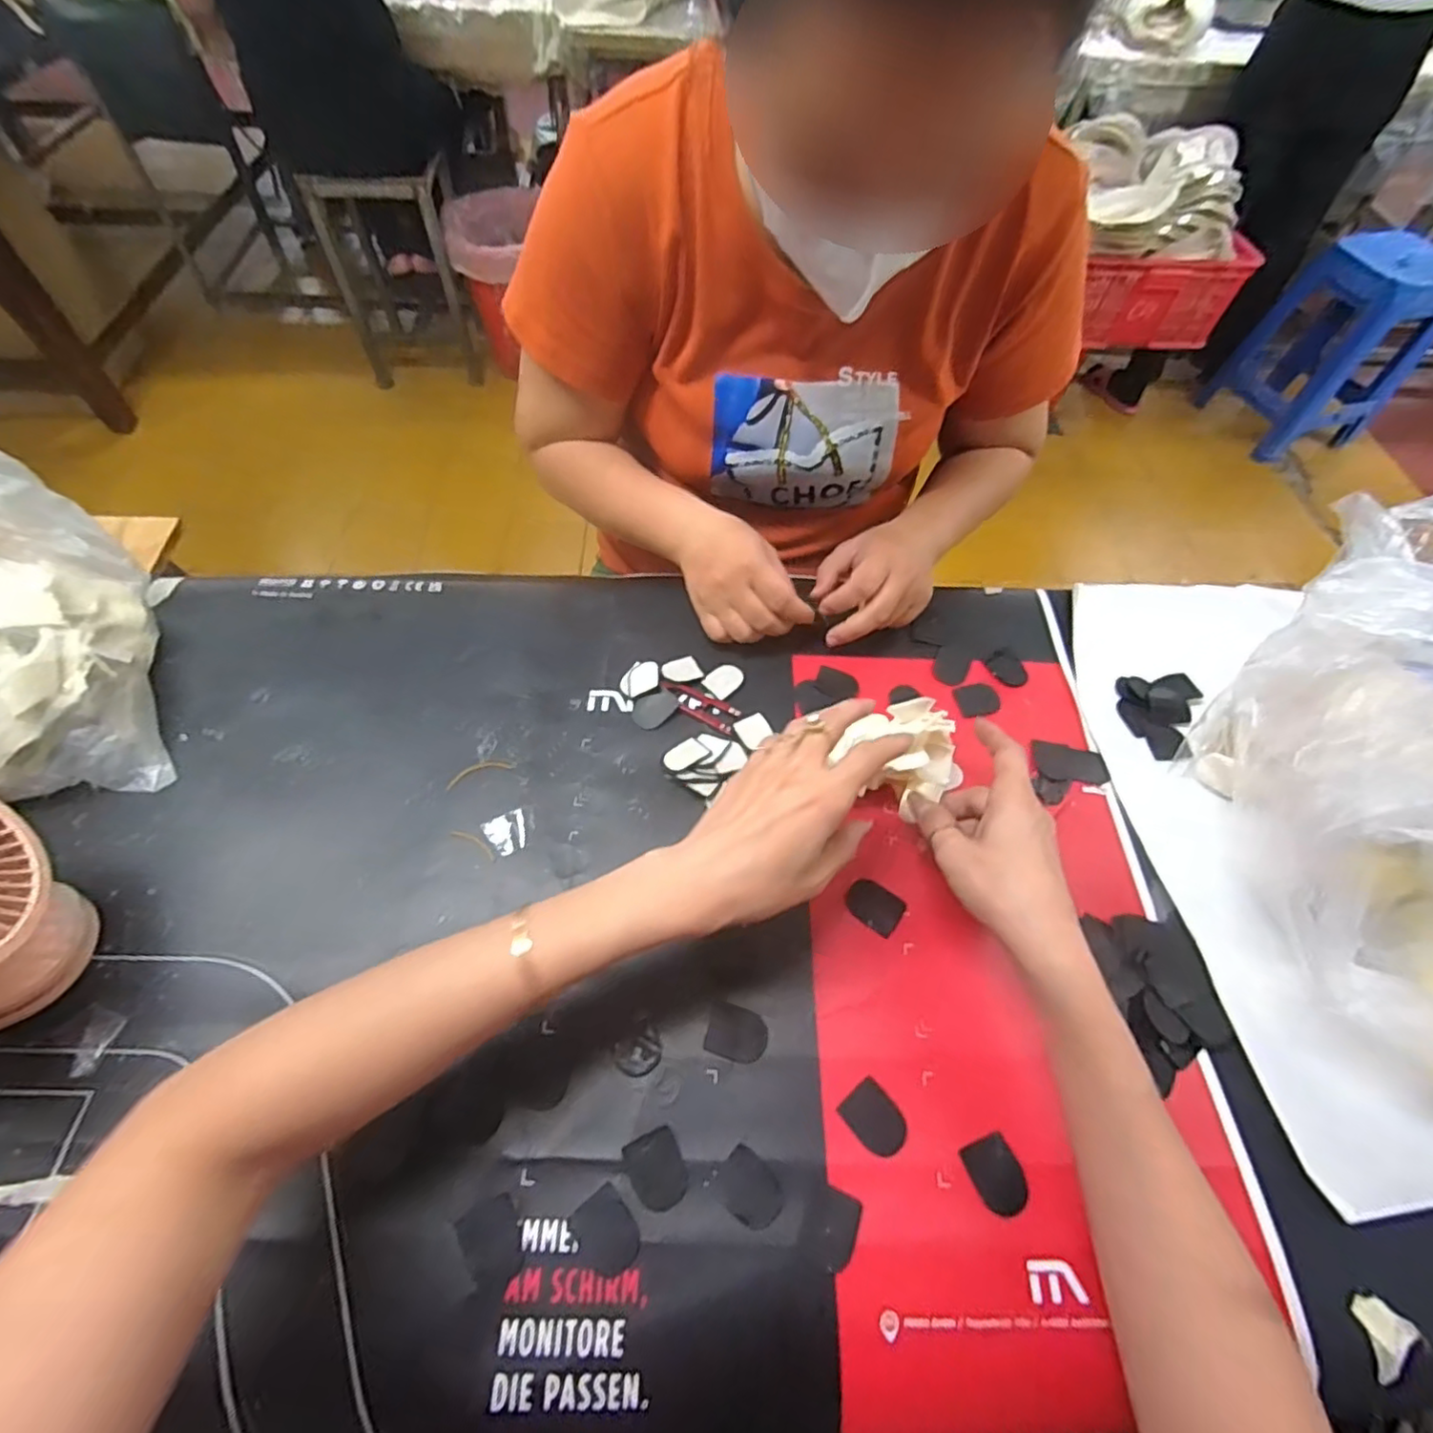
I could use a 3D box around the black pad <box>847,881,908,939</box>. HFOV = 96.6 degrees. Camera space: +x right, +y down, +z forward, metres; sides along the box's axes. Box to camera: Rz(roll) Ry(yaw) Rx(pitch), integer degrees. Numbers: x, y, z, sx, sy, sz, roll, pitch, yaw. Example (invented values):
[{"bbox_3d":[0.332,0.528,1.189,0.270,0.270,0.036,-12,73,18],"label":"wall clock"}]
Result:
[{"bbox_3d":[0.103,0.122,0.413,0.035,0.004,0.027,32,63,16],"label":"black pad"}]

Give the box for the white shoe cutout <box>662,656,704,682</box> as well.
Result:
[{"bbox_3d":[-0.028,-0.036,0.502,0.030,0.009,0.022,-25,66,-14],"label":"white shoe cutout"}]

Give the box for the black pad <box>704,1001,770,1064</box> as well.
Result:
[{"bbox_3d":[0.013,0.186,0.374,0.034,0.004,0.028,17,60,7],"label":"black pad"}]

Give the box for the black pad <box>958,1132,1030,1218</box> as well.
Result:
[{"bbox_3d":[0.150,0.245,0.340,0.027,0.004,0.034,-21,62,-14],"label":"black pad"}]

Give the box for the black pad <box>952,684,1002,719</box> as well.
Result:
[{"bbox_3d":[0.207,-0.013,0.508,0.034,0.004,0.029,-9,60,-8],"label":"black pad"}]

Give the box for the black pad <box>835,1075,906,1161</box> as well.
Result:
[{"bbox_3d":[0.088,0.222,0.353,0.027,0.004,0.034,-37,67,-22],"label":"black pad"}]

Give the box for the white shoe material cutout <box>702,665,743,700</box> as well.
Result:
[{"bbox_3d":[0.007,-0.028,0.505,0.025,0.004,0.034,39,59,17],"label":"white shoe material cutout"}]

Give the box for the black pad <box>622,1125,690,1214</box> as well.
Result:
[{"bbox_3d":[-0.031,0.239,0.337,0.027,0.004,0.034,-27,64,-17],"label":"black pad"}]

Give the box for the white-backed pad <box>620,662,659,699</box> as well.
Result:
[{"bbox_3d":[-0.058,-0.030,0.494,0.025,0.005,0.033,32,63,15],"label":"white-backed pad"}]

